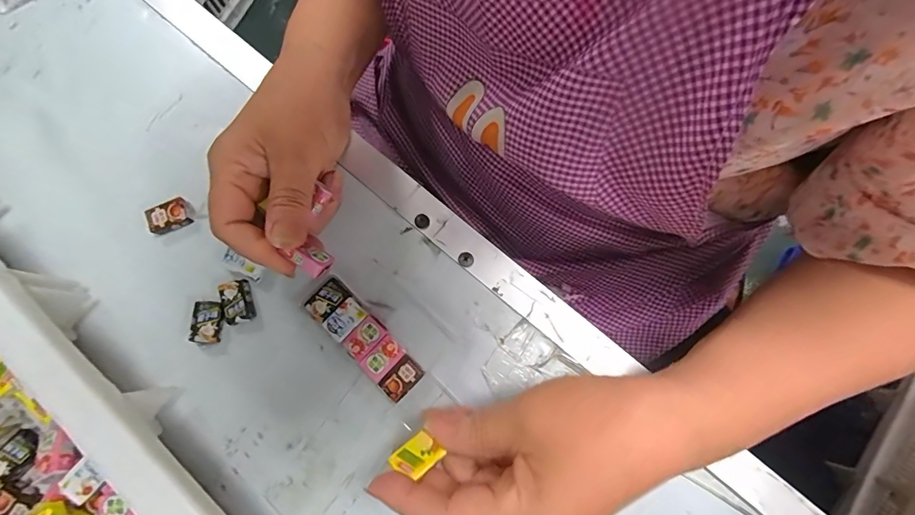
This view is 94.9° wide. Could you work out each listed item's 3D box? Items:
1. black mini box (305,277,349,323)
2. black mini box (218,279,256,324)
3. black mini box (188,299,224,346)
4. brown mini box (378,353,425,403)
[{"bbox_3d":[-0.082,0.027,0.264,0.017,0.007,0.025,41,82,8],"label":"black mini box"},{"bbox_3d":[-0.139,0.028,0.264,0.019,0.007,0.026,-8,79,-1],"label":"black mini box"},{"bbox_3d":[-0.155,0.040,0.261,0.018,0.006,0.026,4,79,1],"label":"black mini box"},{"bbox_3d":[-0.034,0.073,0.256,0.017,0.008,0.025,43,82,8],"label":"brown mini box"}]

